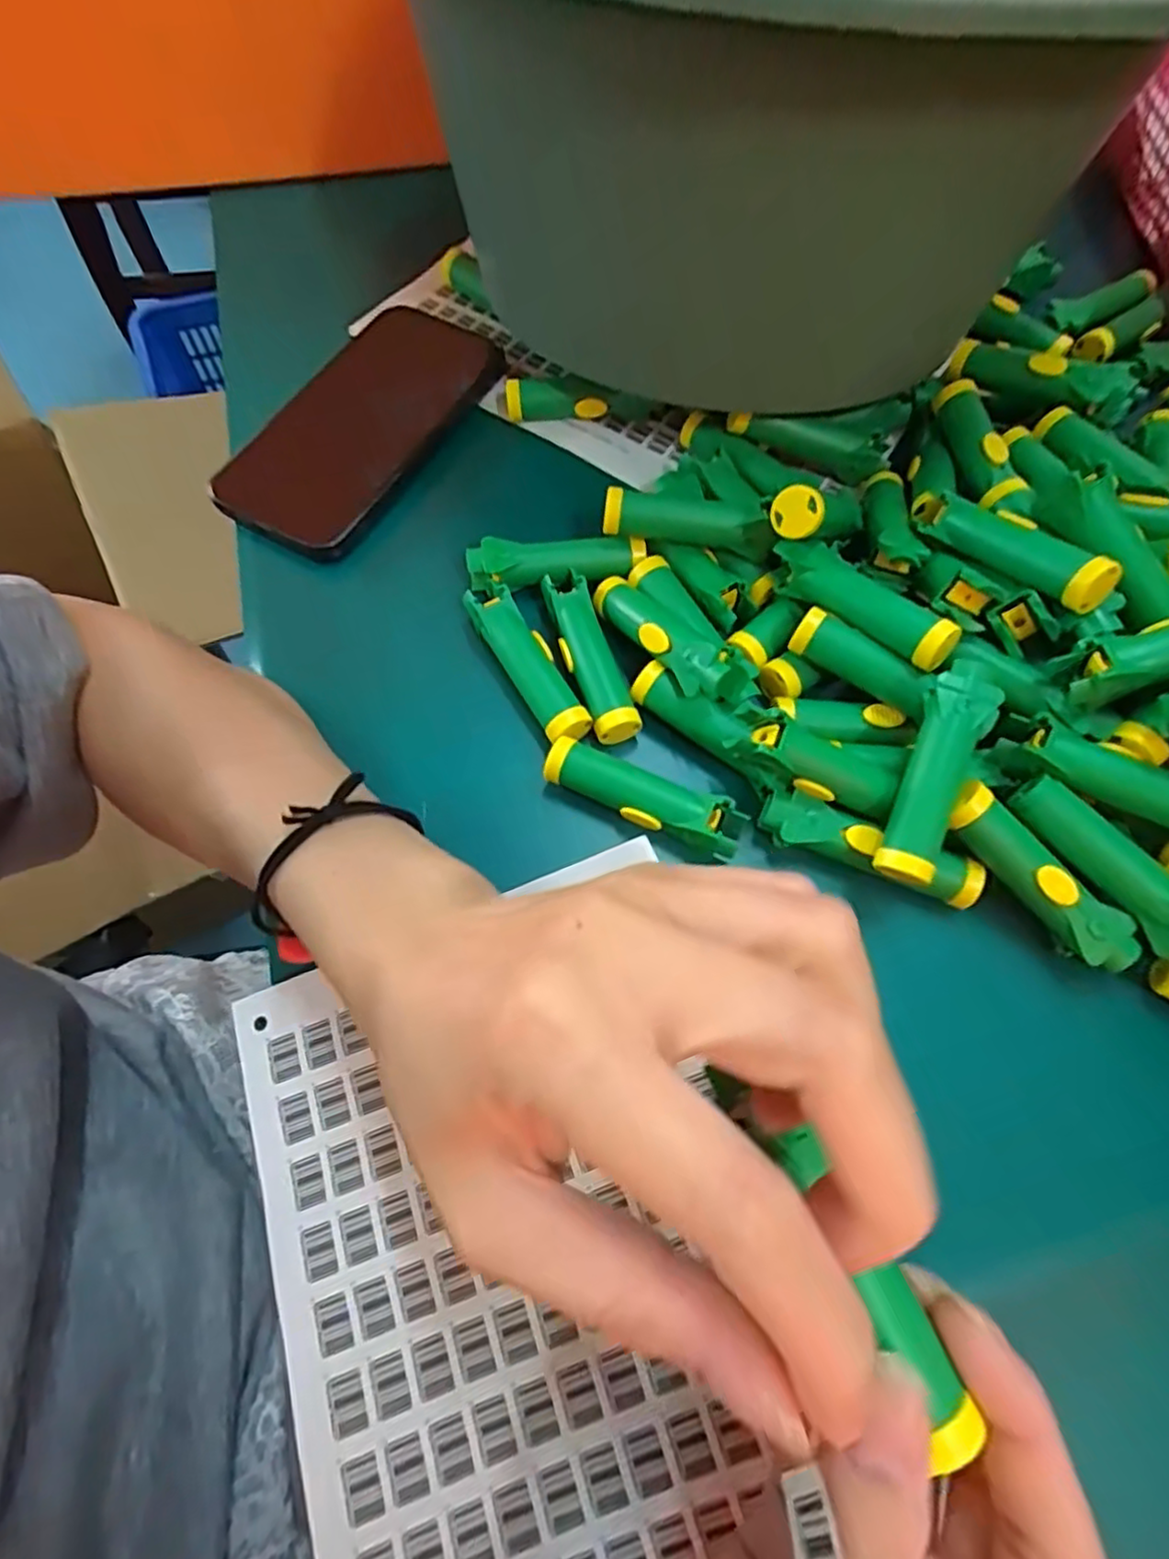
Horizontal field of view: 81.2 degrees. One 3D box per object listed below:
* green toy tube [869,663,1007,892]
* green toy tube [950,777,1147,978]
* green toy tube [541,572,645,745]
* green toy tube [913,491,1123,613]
[{"bbox_3d":[0.126,-0.003,0.244,0.023,0.015,0.081,22,85,7],"label":"green toy tube"},{"bbox_3d":[0.162,0.036,0.246,0.081,0.017,0.016,46,73,2],"label":"green toy tube"},{"bbox_3d":[0.002,-0.055,0.293,0.021,0.017,0.079,-18,68,-9],"label":"green toy tube"},{"bbox_3d":[0.164,-0.095,0.273,0.022,0.017,0.088,-26,48,-11],"label":"green toy tube"}]

